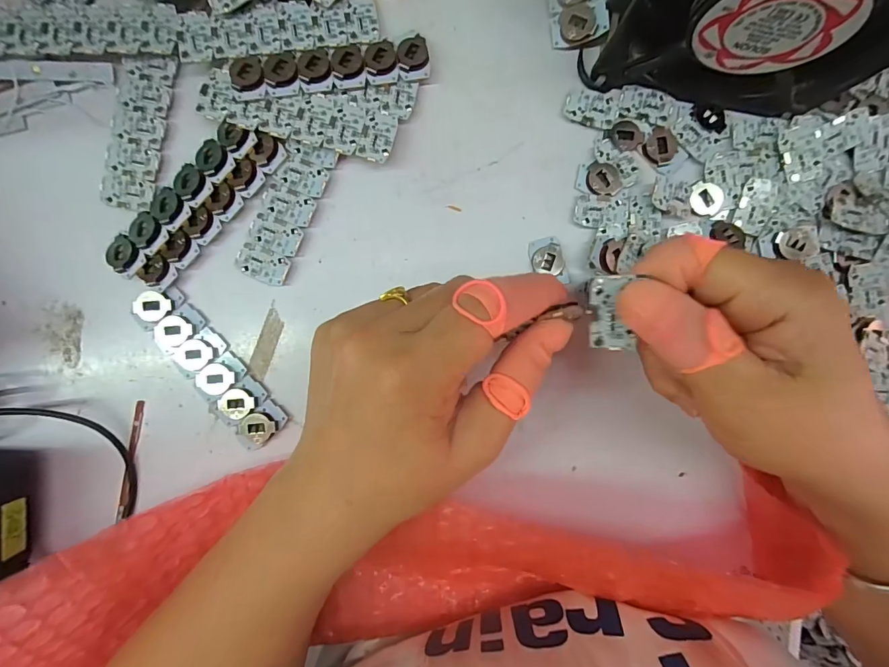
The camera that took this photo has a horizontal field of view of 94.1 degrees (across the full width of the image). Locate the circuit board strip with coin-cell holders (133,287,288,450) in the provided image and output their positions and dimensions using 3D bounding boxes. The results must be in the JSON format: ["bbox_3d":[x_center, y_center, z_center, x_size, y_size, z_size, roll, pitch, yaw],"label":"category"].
[{"bbox_3d":[-0.133,0.019,0.234,0.028,0.007,0.103,-39,91,1],"label":"circuit board strip with coin-cell holders"}]

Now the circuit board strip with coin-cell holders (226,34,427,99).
[{"bbox_3d":[-0.062,-0.146,0.225,0.105,0.006,0.025,-8,91,0],"label":"circuit board strip with coin-cell holders"}]

